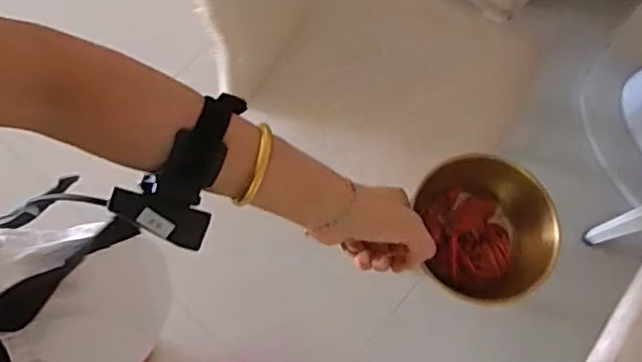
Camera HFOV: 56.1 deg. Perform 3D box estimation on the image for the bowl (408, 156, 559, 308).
[{"bbox_3d":[0.150,0.048,0.553,0.110,0.058,0.128,-9,68,-4],"label":"bowl"}]

